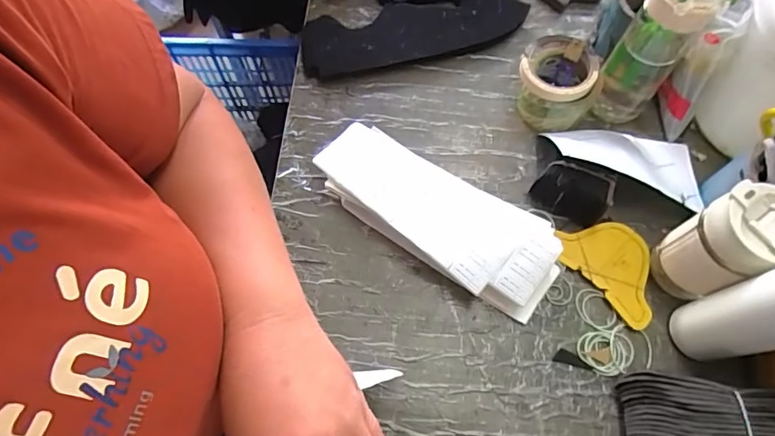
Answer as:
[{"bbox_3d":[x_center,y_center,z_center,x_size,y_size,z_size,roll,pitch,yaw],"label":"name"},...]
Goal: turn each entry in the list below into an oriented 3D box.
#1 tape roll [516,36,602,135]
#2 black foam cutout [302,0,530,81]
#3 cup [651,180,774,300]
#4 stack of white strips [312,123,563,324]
[{"bbox_3d":[0.220,-0.174,0.633,0.103,0.075,0.091,25,70,11],"label":"tape roll"},{"bbox_3d":[0.040,-0.313,0.724,0.318,0.026,0.237,-1,67,0],"label":"black foam cutout"},{"bbox_3d":[0.349,0.029,0.503,0.069,0.147,0.075,0,67,1],"label":"cup"},{"bbox_3d":[0.057,-0.006,0.582,0.305,0.044,0.112,32,71,13],"label":"stack of white strips"}]

